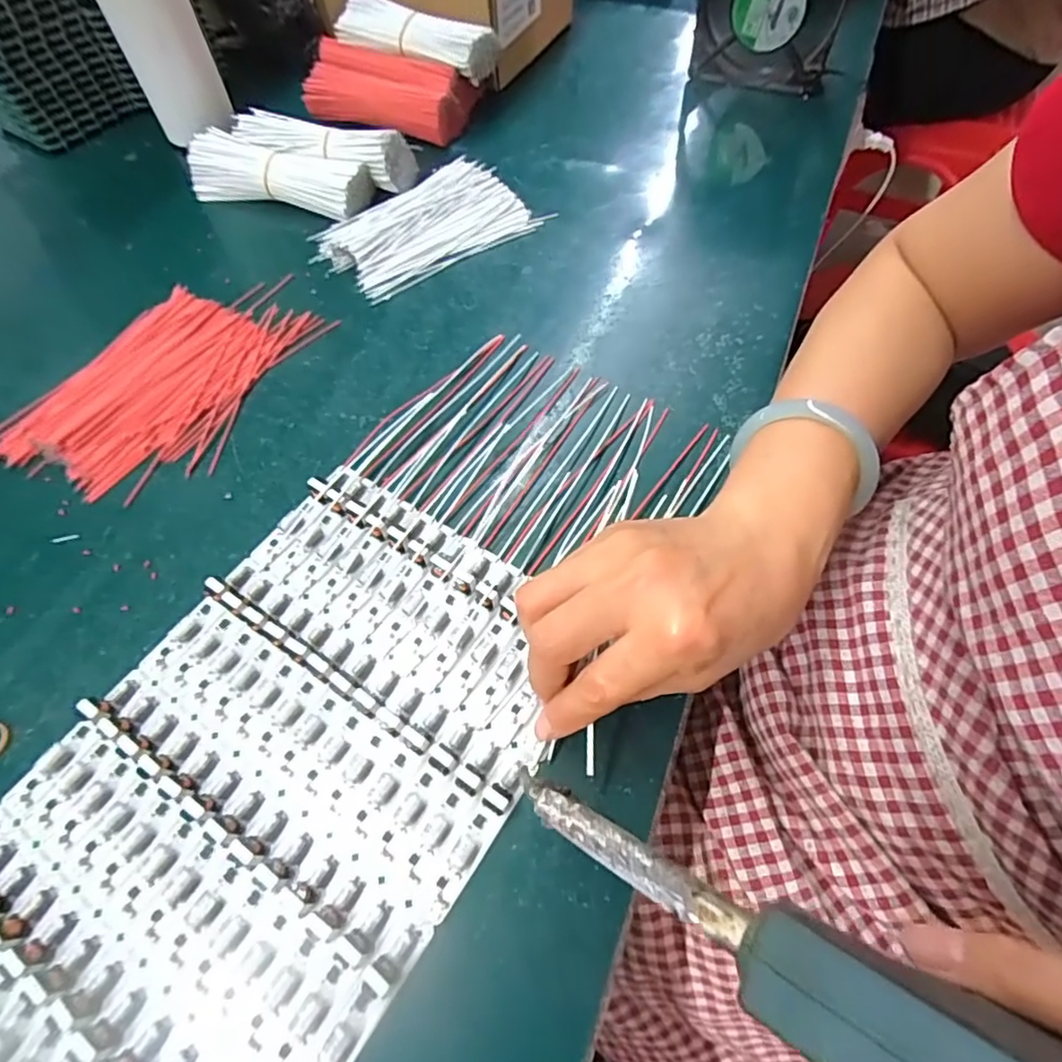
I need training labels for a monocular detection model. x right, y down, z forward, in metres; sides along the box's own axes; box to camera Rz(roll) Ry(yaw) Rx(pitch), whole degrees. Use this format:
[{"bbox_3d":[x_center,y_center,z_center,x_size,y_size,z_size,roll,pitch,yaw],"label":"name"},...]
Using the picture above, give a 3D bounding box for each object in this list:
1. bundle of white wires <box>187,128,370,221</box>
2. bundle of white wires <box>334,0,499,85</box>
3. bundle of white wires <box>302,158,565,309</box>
[{"bbox_3d":[-0.211,-0.298,0.499,0.158,0.029,0.047,15,61,12],"label":"bundle of white wires"},{"bbox_3d":[-0.108,-0.451,0.548,0.165,0.042,0.051,31,66,16],"label":"bundle of white wires"},{"bbox_3d":[-0.083,-0.244,0.470,0.158,0.016,0.099,-31,62,-15],"label":"bundle of white wires"}]

